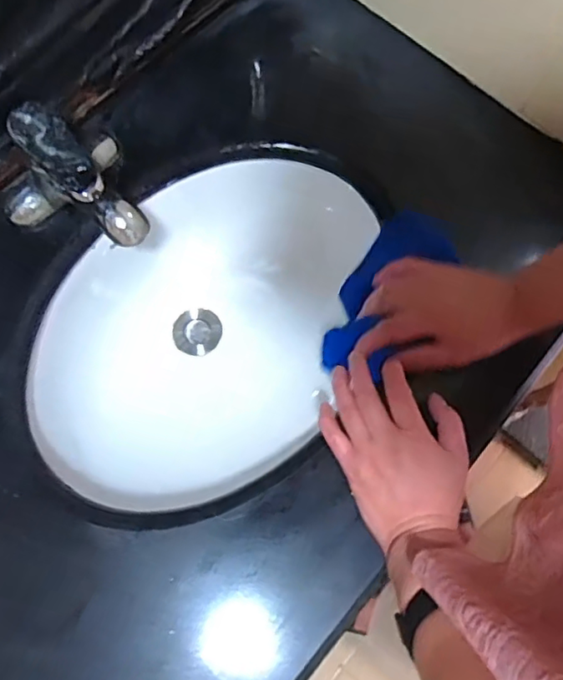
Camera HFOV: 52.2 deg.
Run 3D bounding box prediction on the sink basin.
[{"bbox_3d":[-0.072,-0.010,0.639,0.402,0.149,0.290,-35,78,-12],"label":"sink basin"}]

